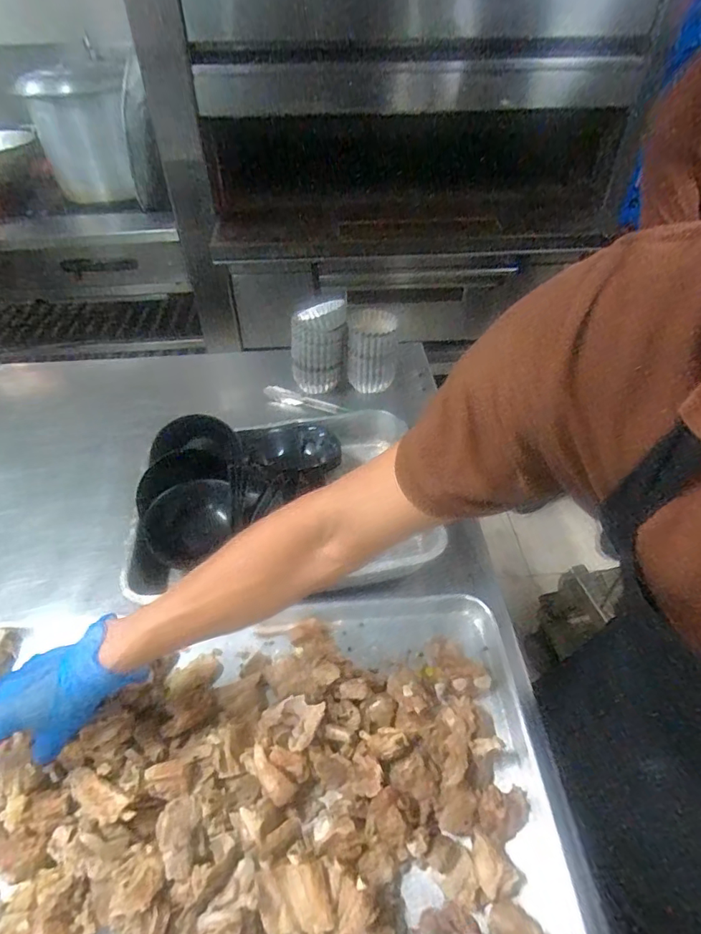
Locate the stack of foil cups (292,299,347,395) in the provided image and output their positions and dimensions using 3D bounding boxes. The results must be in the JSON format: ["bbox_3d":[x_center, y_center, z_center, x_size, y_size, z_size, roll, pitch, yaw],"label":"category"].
[{"bbox_3d":[-0.059,-0.226,1.009,0.102,0.171,0.092,3,43,3],"label":"stack of foil cups"}]

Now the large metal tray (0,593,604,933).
[{"bbox_3d":[-0.132,0.343,0.490,0.691,0.048,0.470,-6,44,-6],"label":"large metal tray"}]

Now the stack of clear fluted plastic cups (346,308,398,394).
[{"bbox_3d":[0.044,-0.233,1.026,0.096,0.143,0.116,2,43,2],"label":"stack of clear fluted plastic cups"}]

